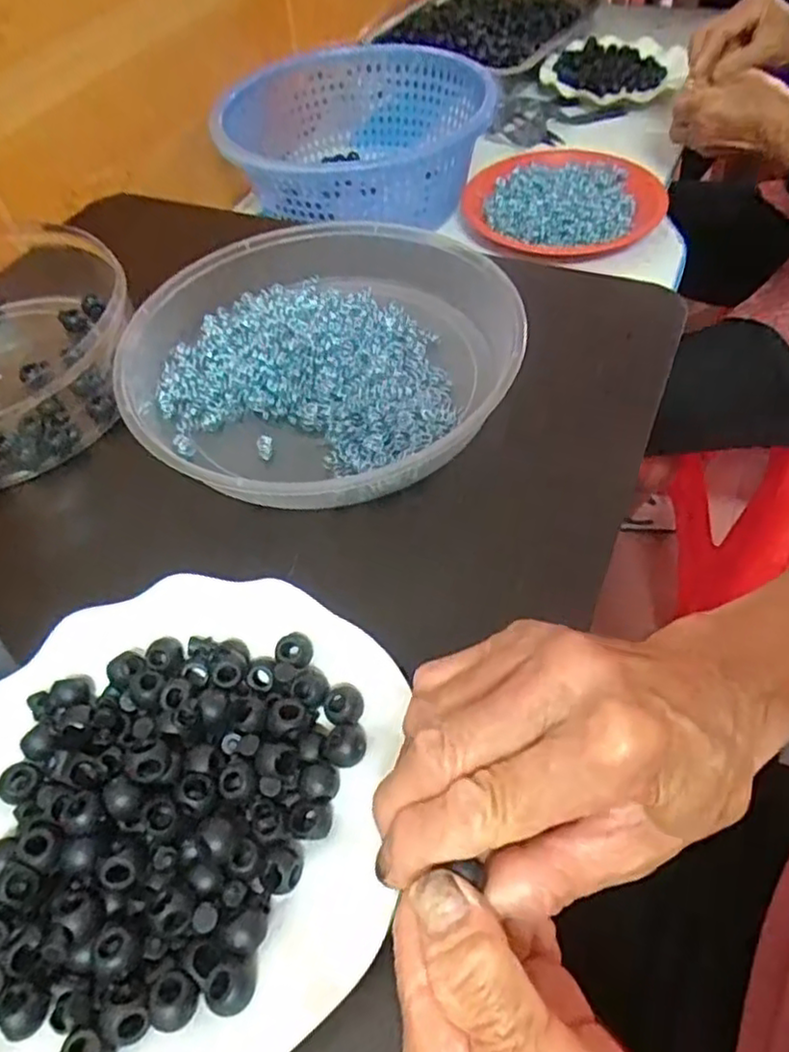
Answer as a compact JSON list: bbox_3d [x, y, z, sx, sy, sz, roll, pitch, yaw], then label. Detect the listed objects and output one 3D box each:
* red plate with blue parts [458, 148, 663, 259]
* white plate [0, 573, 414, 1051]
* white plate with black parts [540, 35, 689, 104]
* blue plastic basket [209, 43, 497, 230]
[{"bbox_3d":[0.169,-0.324,0.676,0.181,0.020,0.179,-2,53,3],"label":"red plate with blue parts"},{"bbox_3d":[-0.088,0.099,0.254,0.170,0.021,0.175,-2,53,3],"label":"white plate"},{"bbox_3d":[0.280,-0.601,0.878,0.172,0.038,0.167,4,54,8],"label":"white plate with black parts"},{"bbox_3d":[-0.032,-0.388,0.703,0.243,0.100,0.278,7,54,10],"label":"blue plastic basket"}]

